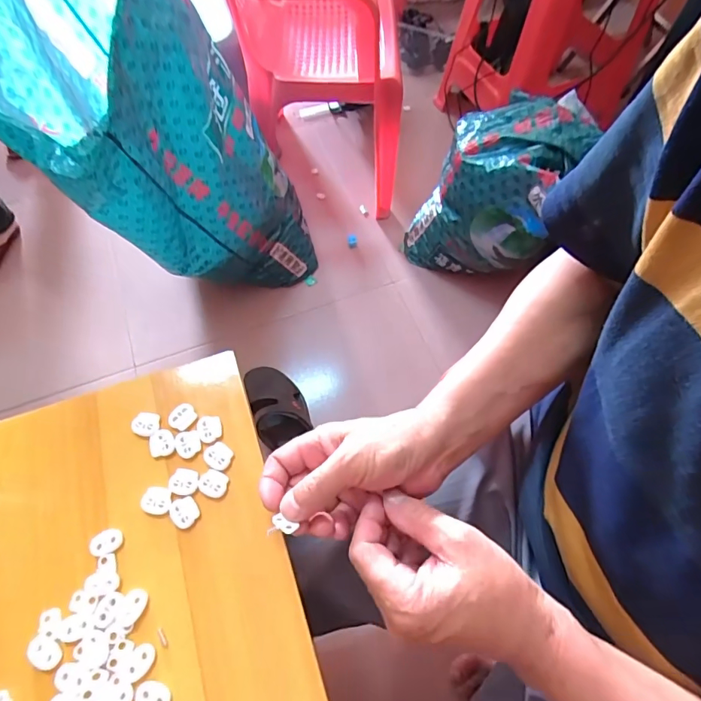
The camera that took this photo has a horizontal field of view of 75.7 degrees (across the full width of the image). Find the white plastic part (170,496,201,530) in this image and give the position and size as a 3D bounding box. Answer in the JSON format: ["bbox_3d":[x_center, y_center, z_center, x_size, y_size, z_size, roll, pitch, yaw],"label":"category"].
[{"bbox_3d":[-0.127,0.123,0.344,0.021,0.004,0.021,0,63,0],"label":"white plastic part"}]

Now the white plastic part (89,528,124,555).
[{"bbox_3d":[-0.183,0.143,0.337,0.022,0.004,0.017,-29,67,-14],"label":"white plastic part"}]

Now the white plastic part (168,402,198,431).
[{"bbox_3d":[-0.142,0.056,0.379,0.021,0.004,0.022,36,69,16],"label":"white plastic part"}]

